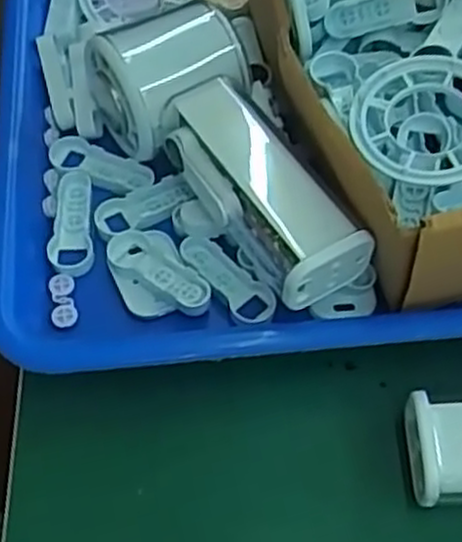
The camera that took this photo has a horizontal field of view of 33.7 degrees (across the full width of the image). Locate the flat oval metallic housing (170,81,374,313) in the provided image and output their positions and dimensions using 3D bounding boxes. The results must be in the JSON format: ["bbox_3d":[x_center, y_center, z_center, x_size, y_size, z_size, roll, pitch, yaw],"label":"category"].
[{"bbox_3d":[0.015,-0.035,0.310,0.039,0.031,0.099,-25,64,-16],"label":"flat oval metallic housing"}]

